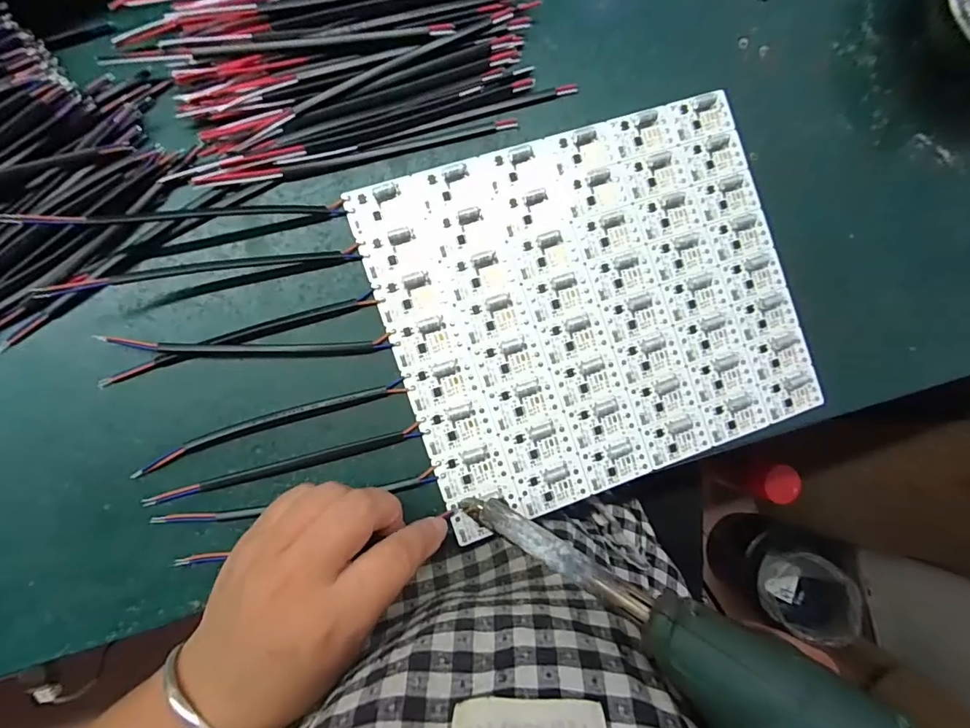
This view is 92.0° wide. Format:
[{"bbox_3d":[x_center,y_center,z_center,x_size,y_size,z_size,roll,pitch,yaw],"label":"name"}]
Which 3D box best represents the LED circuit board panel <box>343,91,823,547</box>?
[{"bbox_3d":[0.066,-0.033,0.273,0.235,0.006,0.200,-19,92,-7],"label":"LED circuit board panel"}]

